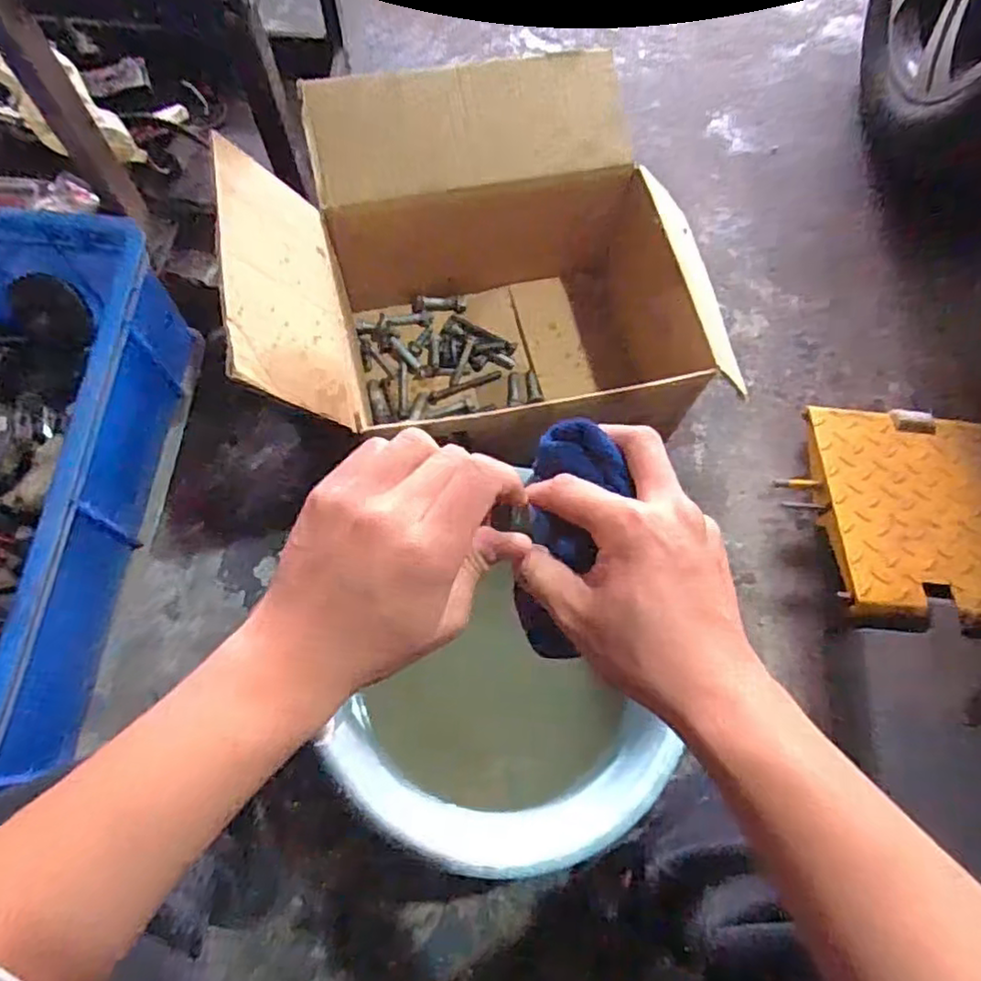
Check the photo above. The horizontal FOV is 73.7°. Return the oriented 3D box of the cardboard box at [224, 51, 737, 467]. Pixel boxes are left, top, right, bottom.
[{"bbox_3d":[-0.031,-0.268,0.815,0.481,0.331,0.439,-9,70,-5],"label":"cardboard box"}]

